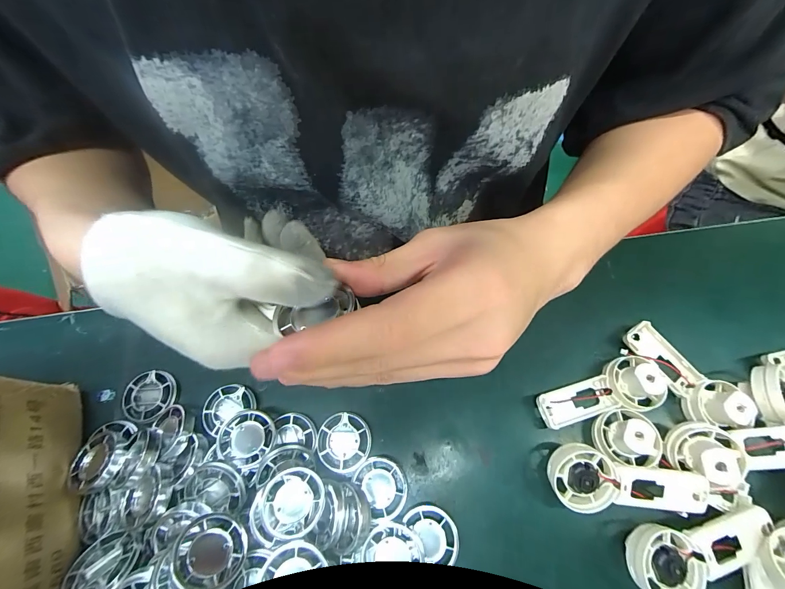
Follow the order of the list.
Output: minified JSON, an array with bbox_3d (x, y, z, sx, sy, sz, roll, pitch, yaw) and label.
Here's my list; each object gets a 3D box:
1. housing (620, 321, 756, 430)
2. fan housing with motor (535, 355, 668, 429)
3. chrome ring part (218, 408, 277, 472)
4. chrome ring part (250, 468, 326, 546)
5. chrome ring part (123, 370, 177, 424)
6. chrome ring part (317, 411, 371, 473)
[{"bbox_3d":[0.211,0.058,0.246,0.035,0.024,0.085,-34,70,-11],"label":"housing"},{"bbox_3d":[0.147,0.069,0.245,0.083,0.024,0.037,-11,67,-2],"label":"fan housing with motor"},{"bbox_3d":[-0.102,0.101,0.239,0.036,0.015,0.037,-15,68,-3],"label":"chrome ring part"},{"bbox_3d":[-0.065,0.131,0.212,0.043,0.014,0.037,-4,66,-29],"label":"chrome ring part"},{"bbox_3d":[-0.191,0.079,0.266,0.040,0.004,0.039,-1,67,2],"label":"chrome ring part"},{"bbox_3d":[-0.035,0.107,0.247,0.038,0.008,0.039,-3,67,2],"label":"chrome ring part"}]

